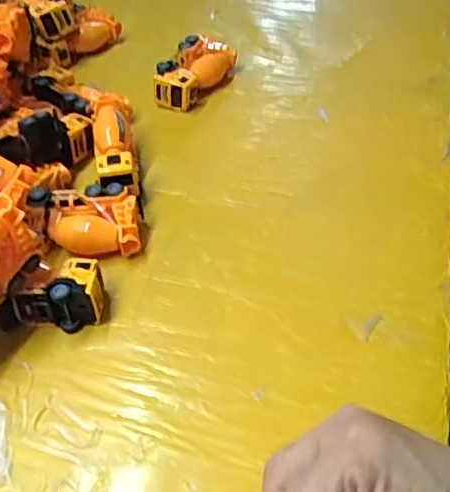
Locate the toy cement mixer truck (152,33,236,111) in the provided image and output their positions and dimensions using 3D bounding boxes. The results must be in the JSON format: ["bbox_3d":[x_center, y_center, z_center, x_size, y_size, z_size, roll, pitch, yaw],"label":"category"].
[{"bbox_3d":[-0.031,-0.186,0.656,0.058,0.038,0.100,16,49,18],"label":"toy cement mixer truck"}]

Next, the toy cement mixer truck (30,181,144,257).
[{"bbox_3d":[-0.113,-0.018,0.499,0.088,0.038,0.057,-8,46,-5],"label":"toy cement mixer truck"}]

